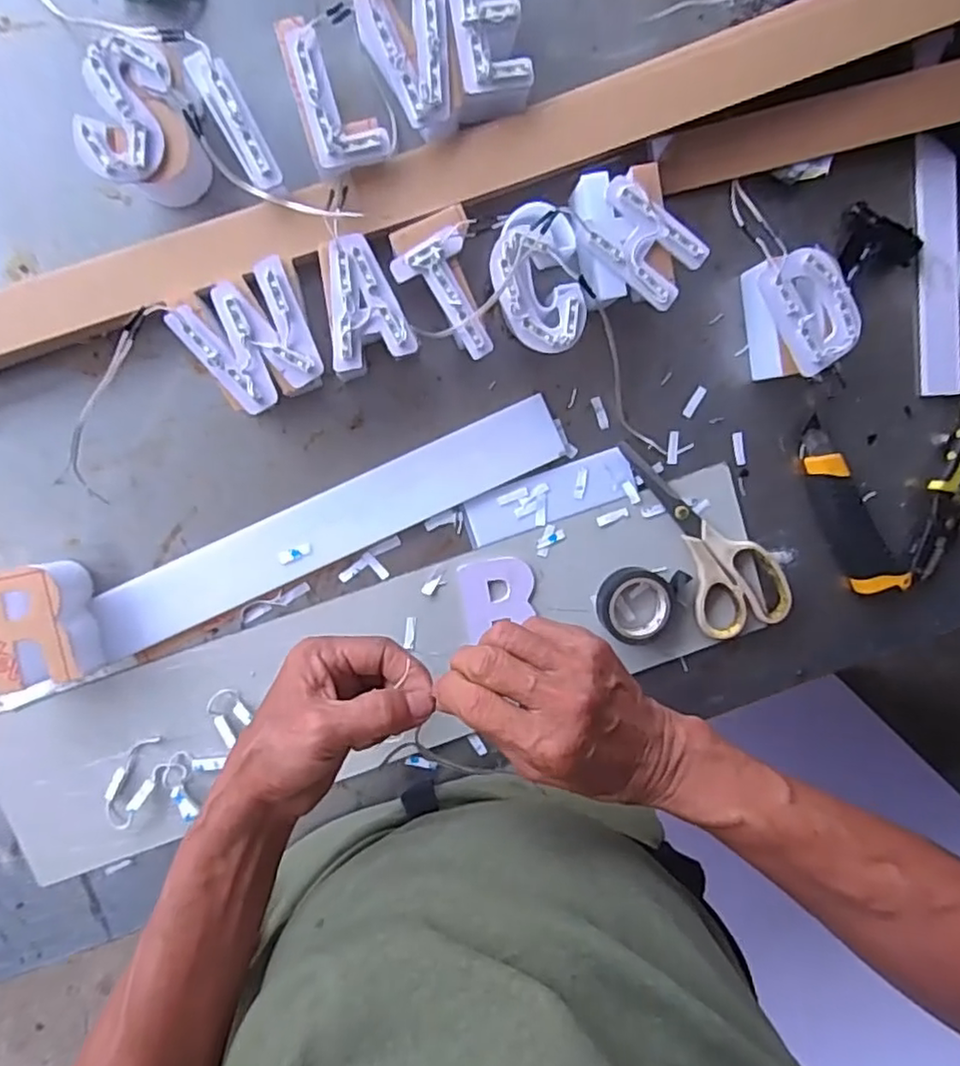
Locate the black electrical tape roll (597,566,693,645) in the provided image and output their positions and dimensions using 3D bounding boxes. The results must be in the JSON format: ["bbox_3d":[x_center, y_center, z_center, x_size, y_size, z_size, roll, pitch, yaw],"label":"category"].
[{"bbox_3d":[0.128,0.056,0.516,0.065,0.020,0.064,-1,96,-5],"label":"black electrical tape roll"}]

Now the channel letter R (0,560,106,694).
[{"bbox_3d":[-0.307,0.064,0.461,0.055,0.049,0.083,-13,97,-4],"label":"channel letter R"}]

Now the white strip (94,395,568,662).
[{"bbox_3d":[-0.111,-0.006,0.495,0.365,0.005,0.050,-25,98,-3],"label":"white strip"}]

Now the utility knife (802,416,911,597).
[{"bbox_3d":[0.296,-0.018,0.528,0.041,0.016,0.153,-31,98,-2],"label":"utility knife"}]

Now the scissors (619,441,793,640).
[{"bbox_3d":[0.185,-0.001,0.521,0.076,0.013,0.178,-25,98,-2],"label":"scissors"}]

